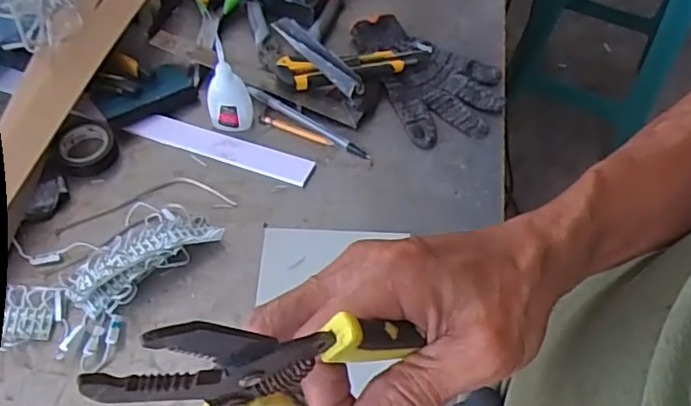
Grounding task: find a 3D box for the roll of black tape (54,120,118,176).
[{"bbox_3d":[-0.264,-0.057,0.616,0.057,0.019,0.058,1,56,-1],"label":"roll of black tape"}]

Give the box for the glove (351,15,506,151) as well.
[{"bbox_3d":[0.099,-0.150,0.690,0.128,0.024,0.186,-20,59,-15],"label":"glove"}]

